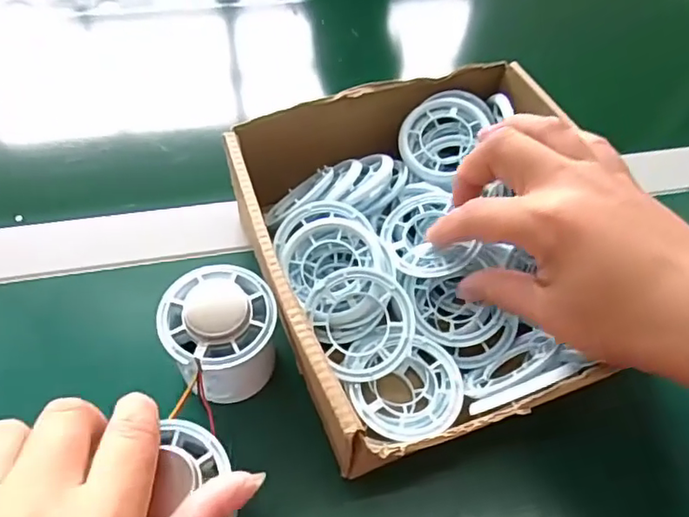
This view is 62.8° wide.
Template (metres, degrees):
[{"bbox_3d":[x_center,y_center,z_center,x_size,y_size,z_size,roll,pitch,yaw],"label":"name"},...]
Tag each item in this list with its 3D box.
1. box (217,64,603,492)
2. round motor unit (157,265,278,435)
[{"bbox_3d":[0.049,-0.007,0.314,0.185,0.070,0.206,-15,57,-13],"label":"box"},{"bbox_3d":[-0.061,0.040,0.284,0.053,0.050,0.055,1,55,-2],"label":"round motor unit"}]

